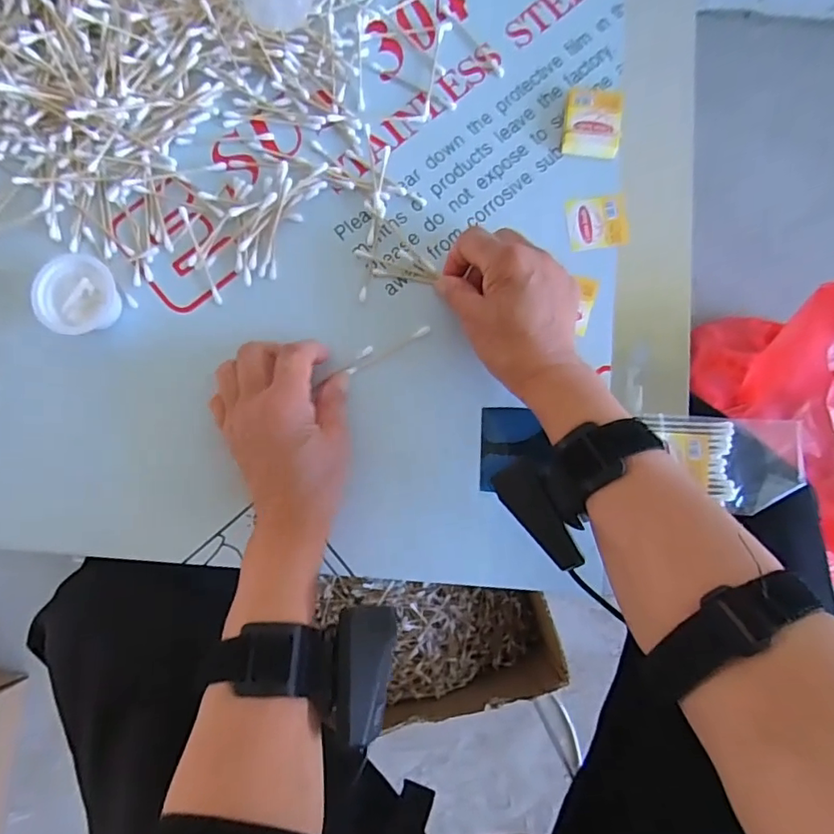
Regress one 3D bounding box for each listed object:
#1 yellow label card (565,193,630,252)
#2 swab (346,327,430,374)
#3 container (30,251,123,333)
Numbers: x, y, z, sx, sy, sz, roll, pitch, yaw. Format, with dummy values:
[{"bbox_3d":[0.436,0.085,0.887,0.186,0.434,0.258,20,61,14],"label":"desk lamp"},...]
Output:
[{"bbox_3d":[0.135,-0.145,0.402,0.045,0.004,0.040,-7,82,0],"label":"yellow label card"},{"bbox_3d":[-0.020,-0.048,0.387,0.067,0.004,0.006,-30,86,-5],"label":"swab"},{"bbox_3d":[-0.235,-0.083,0.374,0.049,0.026,0.052,0,84,-3],"label":"container"}]

